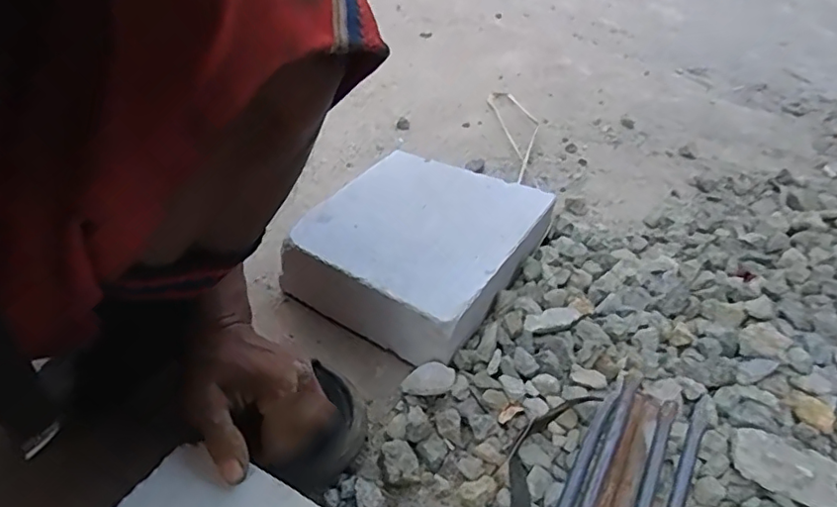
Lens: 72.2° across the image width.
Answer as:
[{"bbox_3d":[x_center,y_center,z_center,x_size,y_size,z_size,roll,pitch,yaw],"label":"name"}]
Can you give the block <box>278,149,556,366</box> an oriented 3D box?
[{"bbox_3d":[0.006,-0.009,0.624,0.205,0.086,0.244,27,42,22],"label":"block"}]

